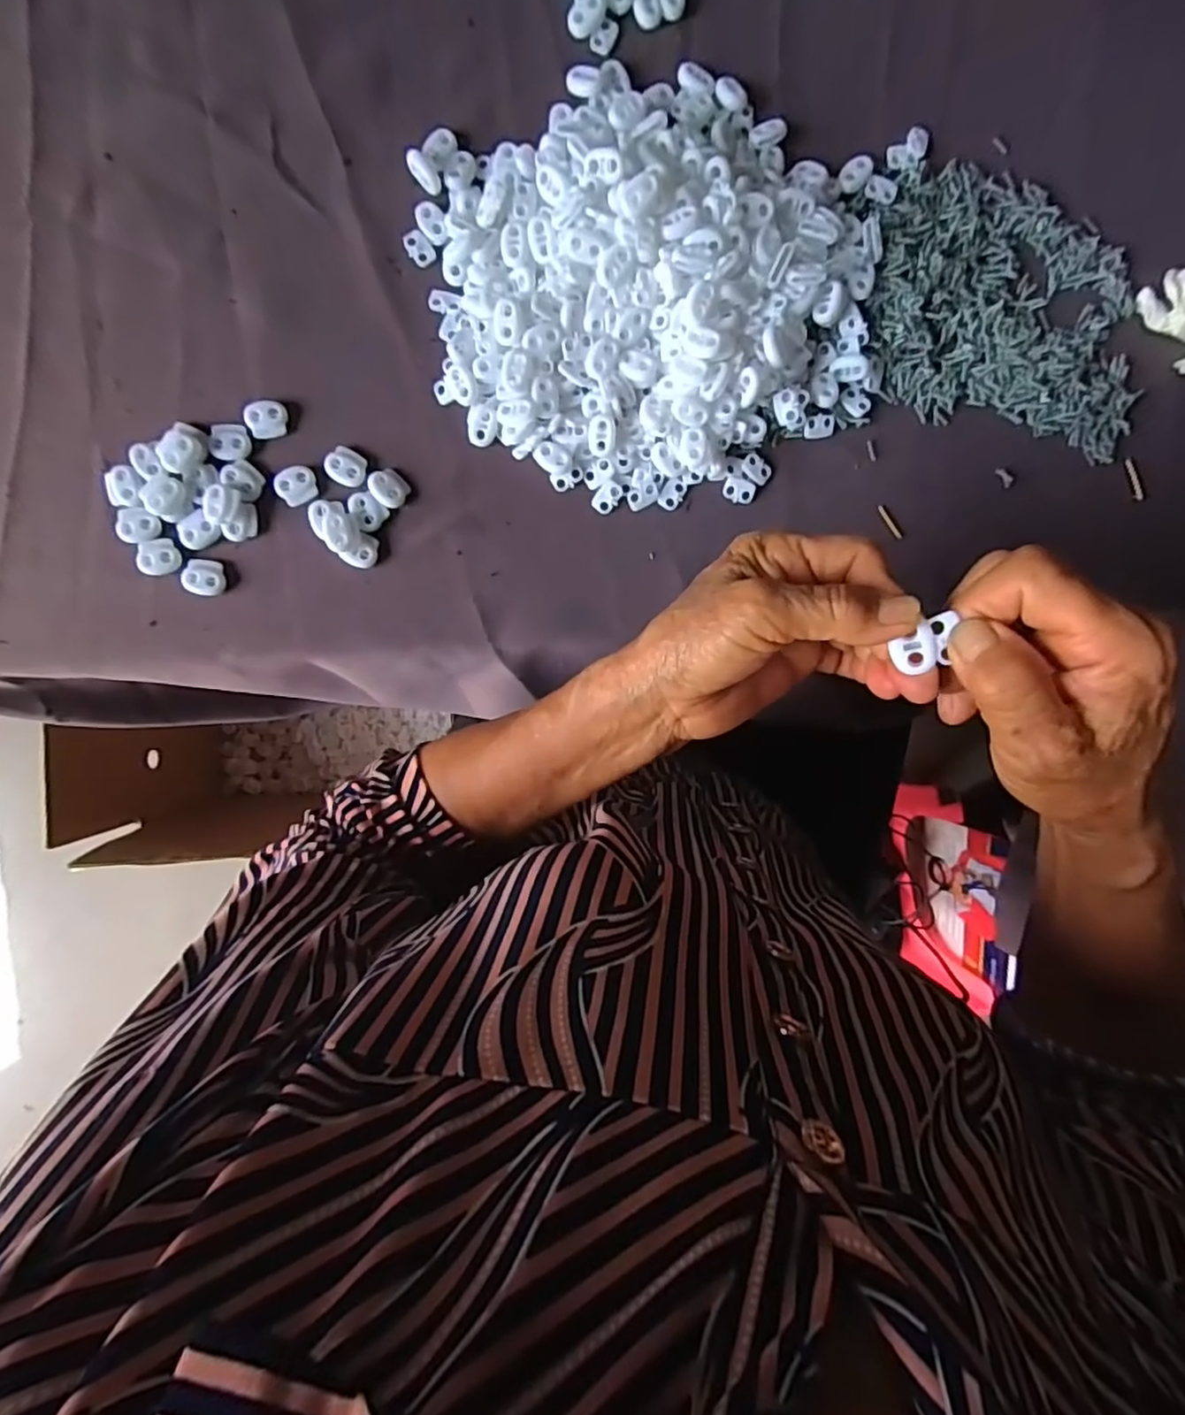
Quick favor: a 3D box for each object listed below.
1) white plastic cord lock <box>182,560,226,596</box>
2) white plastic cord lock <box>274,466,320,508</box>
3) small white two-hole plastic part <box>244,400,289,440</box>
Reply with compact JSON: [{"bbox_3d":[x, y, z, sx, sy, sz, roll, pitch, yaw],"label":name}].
[{"bbox_3d":[-0.214,-0.072,0.348,0.021,0.004,0.019,3,94,-6],"label":"white plastic cord lock"},{"bbox_3d":[-0.163,-0.122,0.349,0.022,0.004,0.019,-28,96,-3],"label":"white plastic cord lock"},{"bbox_3d":[-0.177,-0.158,0.345,0.021,0.006,0.019,-15,95,-4],"label":"small white two-hole plastic part"}]

